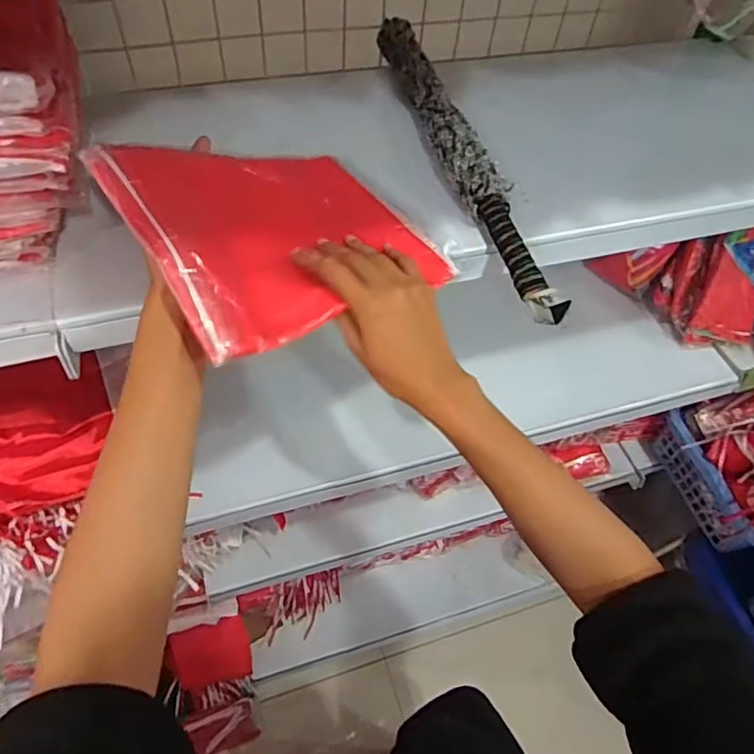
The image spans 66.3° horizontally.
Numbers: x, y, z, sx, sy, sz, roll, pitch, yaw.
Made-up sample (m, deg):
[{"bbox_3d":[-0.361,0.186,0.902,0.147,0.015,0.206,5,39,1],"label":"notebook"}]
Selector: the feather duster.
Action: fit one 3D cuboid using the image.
[{"bbox_3d":[0.077,-0.239,0.581,0.038,0.039,0.464,-10,56,-12],"label":"feather duster"}]

